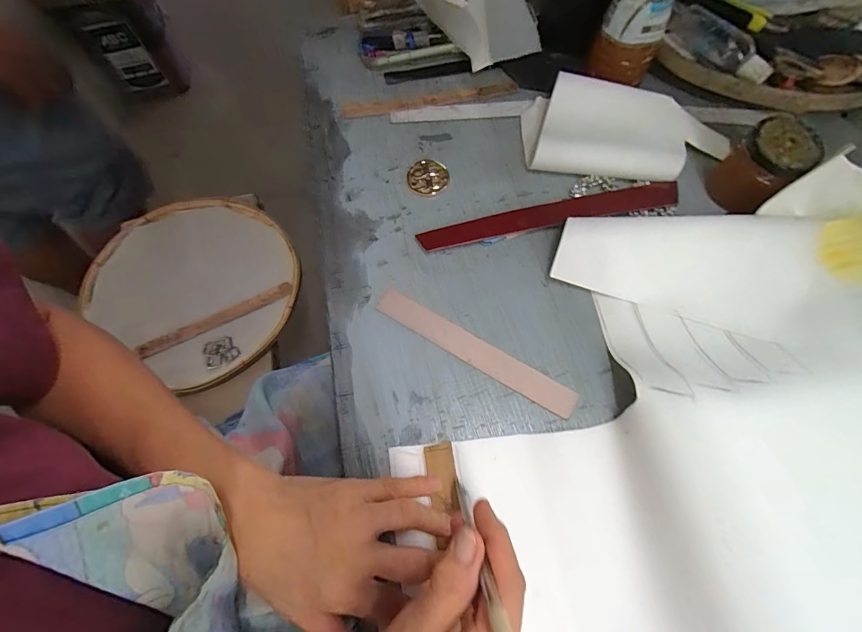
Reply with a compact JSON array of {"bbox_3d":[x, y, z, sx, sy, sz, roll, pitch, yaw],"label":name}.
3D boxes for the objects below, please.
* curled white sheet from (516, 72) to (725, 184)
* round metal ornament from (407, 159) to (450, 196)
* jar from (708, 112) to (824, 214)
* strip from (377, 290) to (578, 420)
[{"bbox_3d":[0.207,-0.199,0.422,0.211,0.035,0.113,7,68,5],"label":"curled white sheet"},{"bbox_3d":[-0.003,-0.151,0.429,0.044,0.006,0.042,-1,67,2],"label":"round metal ornament"},{"bbox_3d":[0.303,-0.136,0.368,0.057,0.065,0.059,-1,67,2],"label":"jar"},{"bbox_3d":[0.036,0.030,0.355,0.192,0.004,0.027,30,70,15],"label":"strip"}]

